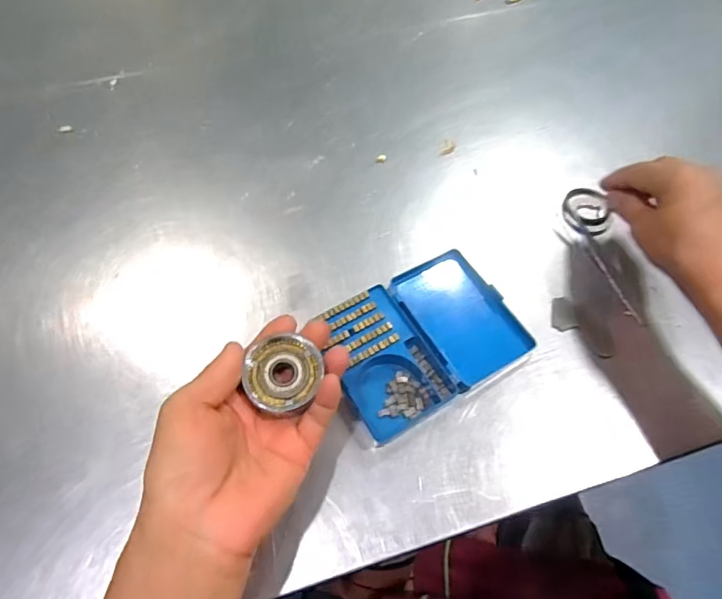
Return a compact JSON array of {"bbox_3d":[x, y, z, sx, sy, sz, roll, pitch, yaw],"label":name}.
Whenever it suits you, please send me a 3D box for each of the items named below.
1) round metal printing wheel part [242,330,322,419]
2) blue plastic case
[{"bbox_3d":[-0.046,0.044,0.301,0.043,0.009,0.043,-10,63,-7],"label":"round metal printing wheel part"},{"bbox_3d":[0.046,0.026,0.377,0.143,0.023,0.101,-28,66,-16],"label":"blue plastic case"}]

